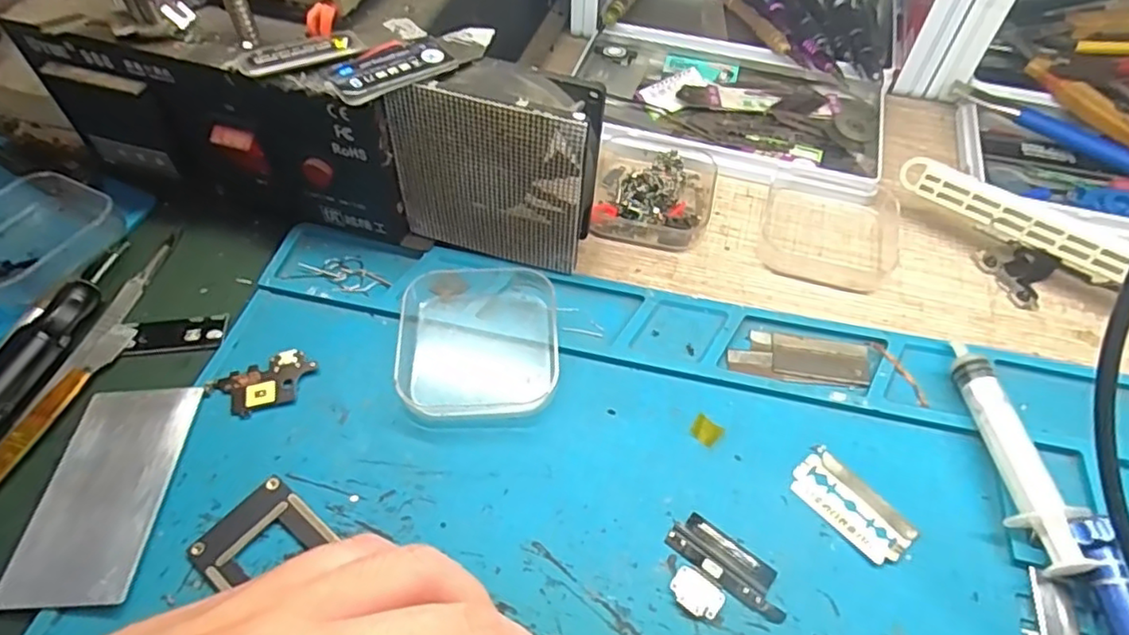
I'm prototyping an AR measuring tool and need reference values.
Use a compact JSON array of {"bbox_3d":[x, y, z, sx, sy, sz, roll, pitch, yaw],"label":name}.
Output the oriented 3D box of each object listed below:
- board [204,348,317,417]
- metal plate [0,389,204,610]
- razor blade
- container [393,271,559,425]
[{"bbox_3d":[-0.118,0.026,0.249,0.038,0.004,0.021,-23,58,-16],"label":"board"},{"bbox_3d":[-0.161,0.060,0.224,0.044,0.004,0.077,-3,52,4],"label":"metal plate"},{"bbox_3d":[0.103,0.067,0.227,0.022,0.004,0.042,-34,61,-22],"label":"razor blade"},{"bbox_3d":[-0.036,0.006,0.258,0.062,0.018,0.072,-2,54,-2],"label":"container"}]

